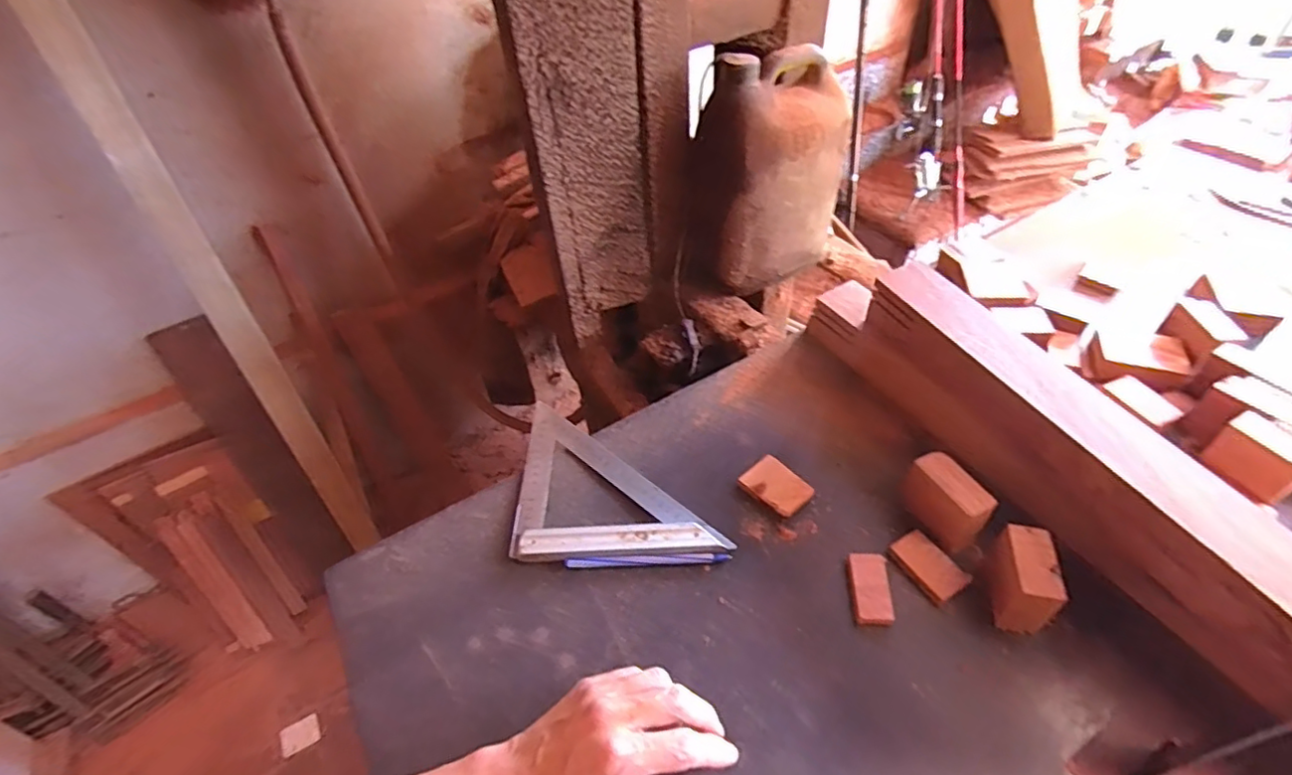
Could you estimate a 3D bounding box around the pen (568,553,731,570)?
[{"bbox_3d":[0.002,0.149,0.510,0.138,0.010,0.008,-3,47,2],"label":"pen"}]

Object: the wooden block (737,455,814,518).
[{"bbox_3d":[0.120,0.092,0.551,0.042,0.009,0.058,-35,53,-25],"label":"wooden block"}]

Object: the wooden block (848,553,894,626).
[{"bbox_3d":[0.180,0.162,0.480,0.030,0.011,0.059,3,47,8],"label":"wooden block"}]

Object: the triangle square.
[{"bbox_3d":[-0.027,0.080,0.573,0.185,0.016,0.174,-3,47,2],"label":"triangle square"}]

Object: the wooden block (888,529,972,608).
[{"bbox_3d":[0.232,0.146,0.491,0.035,0.013,0.056,-26,50,-19],"label":"wooden block"}]

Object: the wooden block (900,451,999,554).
[{"bbox_3d":[0.248,0.097,0.500,0.033,0.059,0.064,-24,49,-17],"label":"wooden block"}]

